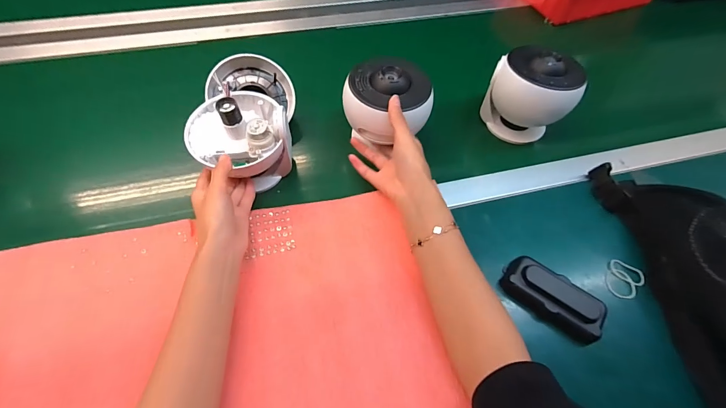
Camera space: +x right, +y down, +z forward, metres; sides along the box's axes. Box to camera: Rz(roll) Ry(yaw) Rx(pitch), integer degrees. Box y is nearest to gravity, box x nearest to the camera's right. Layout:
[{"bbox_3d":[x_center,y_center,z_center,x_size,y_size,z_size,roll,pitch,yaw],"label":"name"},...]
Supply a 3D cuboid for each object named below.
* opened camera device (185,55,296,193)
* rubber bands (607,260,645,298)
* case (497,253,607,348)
[{"bbox_3d":[-0.156,-0.117,0.444,0.116,0.103,0.194,-1,57,-4],"label":"opened camera device"},{"bbox_3d":[0.313,0.092,0.400,0.037,0.004,0.044,29,72,26],"label":"rubber bands"},{"bbox_3d":[0.213,0.105,0.378,0.105,0.036,0.049,33,61,17],"label":"case"}]

